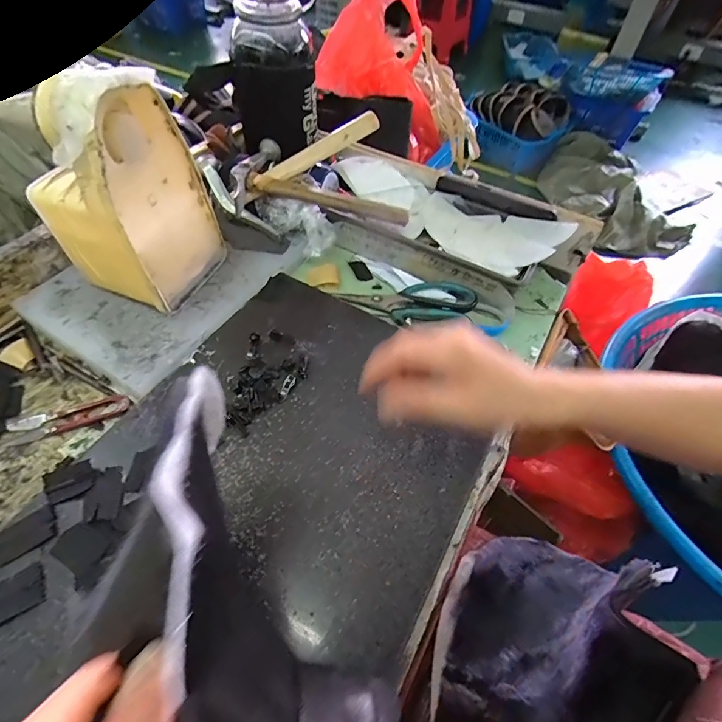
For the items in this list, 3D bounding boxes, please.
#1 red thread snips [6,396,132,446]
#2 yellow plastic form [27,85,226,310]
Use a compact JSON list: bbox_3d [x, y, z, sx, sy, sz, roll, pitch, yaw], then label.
[{"bbox_3d":[-0.283,0.055,0.396,0.110,0.004,0.030,-13,56,-11],"label":"red thread snips"},{"bbox_3d":[-0.232,-0.157,0.410,0.109,0.188,0.111,20,57,12],"label":"yellow plastic form"}]

